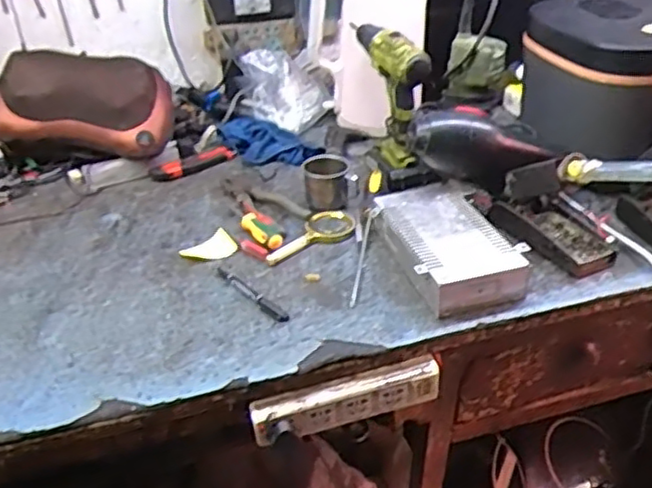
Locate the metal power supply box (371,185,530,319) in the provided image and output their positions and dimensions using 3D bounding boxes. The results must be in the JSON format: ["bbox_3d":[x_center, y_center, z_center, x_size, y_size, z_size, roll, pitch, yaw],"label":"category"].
[{"bbox_3d":[0.151,-0.003,0.883,0.133,0.056,0.226,-13,34,-15],"label":"metal power supply box"}]

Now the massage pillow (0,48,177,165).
[{"bbox_3d":[-0.387,-0.221,1.076,0.279,0.160,0.096,5,0,-2],"label":"massage pillow"}]

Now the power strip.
[{"bbox_3d":[0.023,0.174,0.754,0.212,0.048,0.026,-12,34,-14],"label":"power strip"}]

